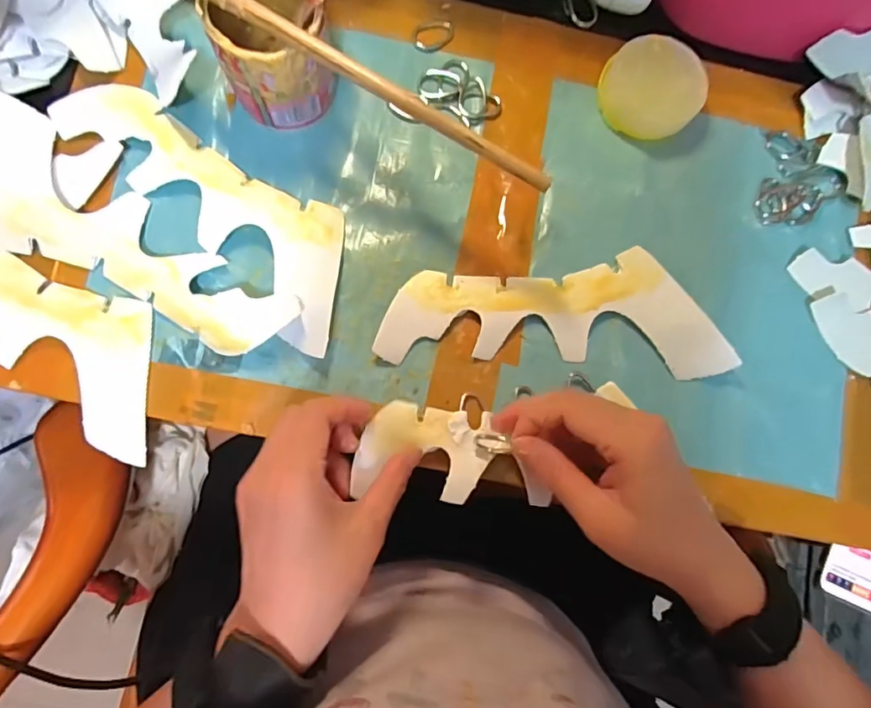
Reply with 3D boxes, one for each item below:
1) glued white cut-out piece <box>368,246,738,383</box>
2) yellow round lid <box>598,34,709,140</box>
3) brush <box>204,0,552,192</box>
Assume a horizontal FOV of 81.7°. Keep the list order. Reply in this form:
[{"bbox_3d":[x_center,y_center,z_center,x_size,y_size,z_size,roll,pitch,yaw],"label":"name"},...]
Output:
[{"bbox_3d":[0.078,-0.029,0.325,0.220,0.011,0.075,3,85,-4],"label":"glued white cut-out piece"},{"bbox_3d":[0.146,-0.179,0.338,0.066,0.009,0.062,2,102,11],"label":"yellow round lid"},{"bbox_3d":[-0.054,-0.150,0.254,0.255,0.011,0.011,28,81,-2],"label":"brush"}]

